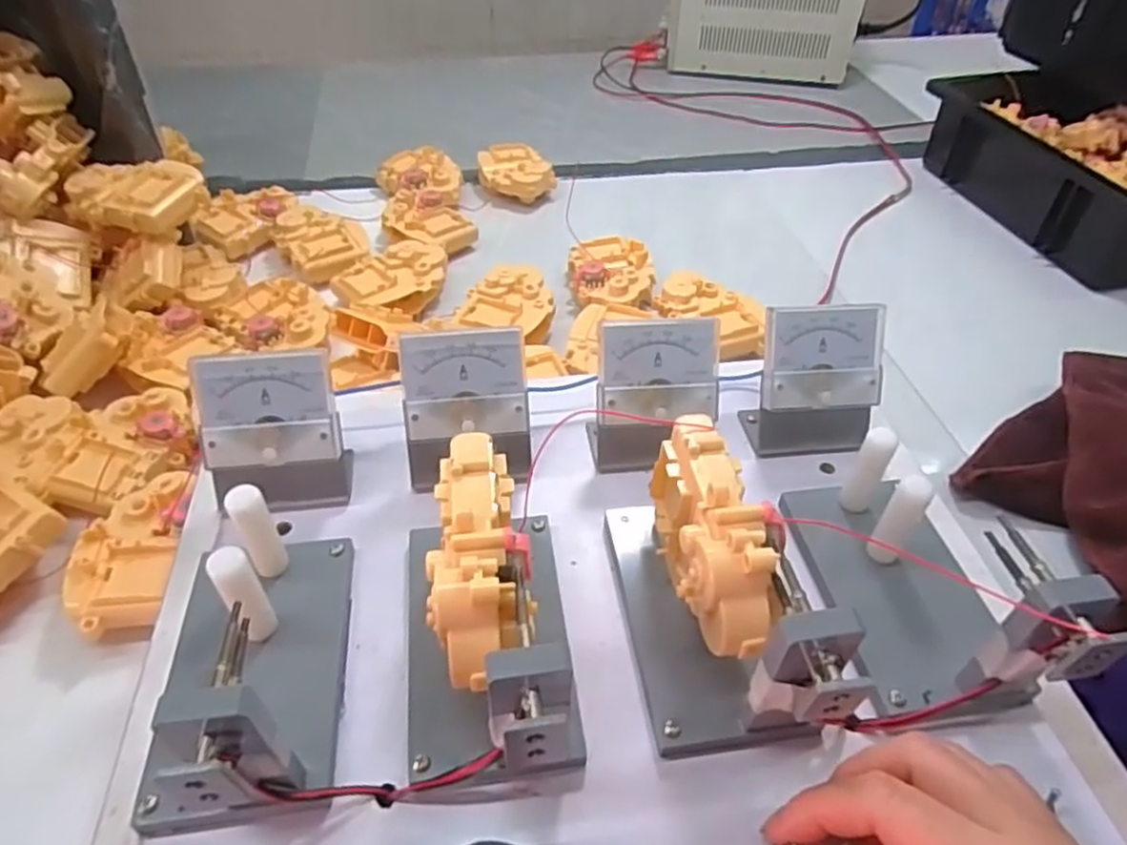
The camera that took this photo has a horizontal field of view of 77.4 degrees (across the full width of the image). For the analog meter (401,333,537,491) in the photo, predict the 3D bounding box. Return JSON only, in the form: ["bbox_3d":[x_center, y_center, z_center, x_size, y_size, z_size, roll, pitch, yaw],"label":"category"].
[{"bbox_3d":[-0.049,-0.004,0.366,0.064,0.076,0.042,-7,45,-8],"label":"analog meter"}]

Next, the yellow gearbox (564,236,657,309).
[{"bbox_3d":[0.042,-0.126,0.619,0.071,0.037,0.094,-7,45,-8],"label":"yellow gearbox"}]

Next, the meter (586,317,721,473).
[{"bbox_3d":[0.049,-0.014,0.379,0.065,0.074,0.042,0,45,-1],"label":"meter"}]

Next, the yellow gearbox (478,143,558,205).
[{"bbox_3d":[-0.051,-0.268,0.759,0.076,0.033,0.077,-7,45,-8],"label":"yellow gearbox"}]

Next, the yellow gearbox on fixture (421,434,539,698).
[{"bbox_3d":[-0.033,0.046,0.272,0.036,0.036,0.097,-5,45,-7],"label":"yellow gearbox on fixture"}]

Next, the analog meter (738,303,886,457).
[{"bbox_3d":[0.141,-0.023,0.390,0.065,0.072,0.042,-2,45,-3],"label":"analog meter"}]

